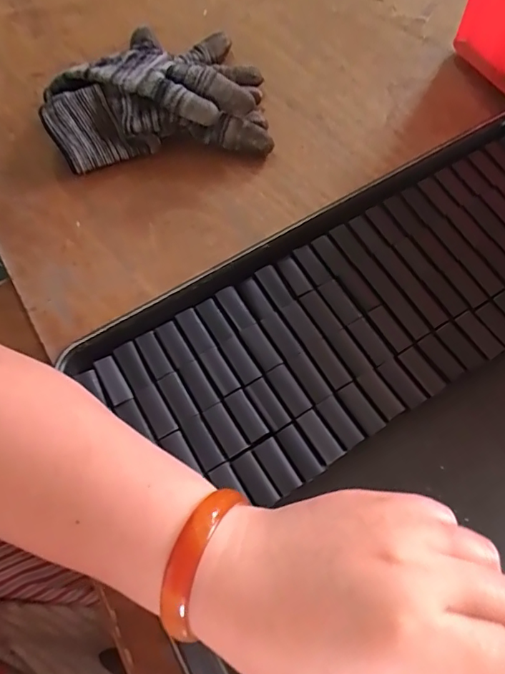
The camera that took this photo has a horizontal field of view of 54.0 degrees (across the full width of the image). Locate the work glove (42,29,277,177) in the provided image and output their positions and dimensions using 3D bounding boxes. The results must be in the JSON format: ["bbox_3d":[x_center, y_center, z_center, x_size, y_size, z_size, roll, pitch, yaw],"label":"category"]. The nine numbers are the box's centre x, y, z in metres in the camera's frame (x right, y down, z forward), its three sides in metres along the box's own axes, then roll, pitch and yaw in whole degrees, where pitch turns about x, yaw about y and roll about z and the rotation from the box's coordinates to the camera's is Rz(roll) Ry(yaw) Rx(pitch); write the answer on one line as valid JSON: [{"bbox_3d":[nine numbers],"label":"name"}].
[{"bbox_3d":[-0.074,-0.194,0.382,0.162,0.052,0.123,-7,67,0],"label":"work glove"}]

